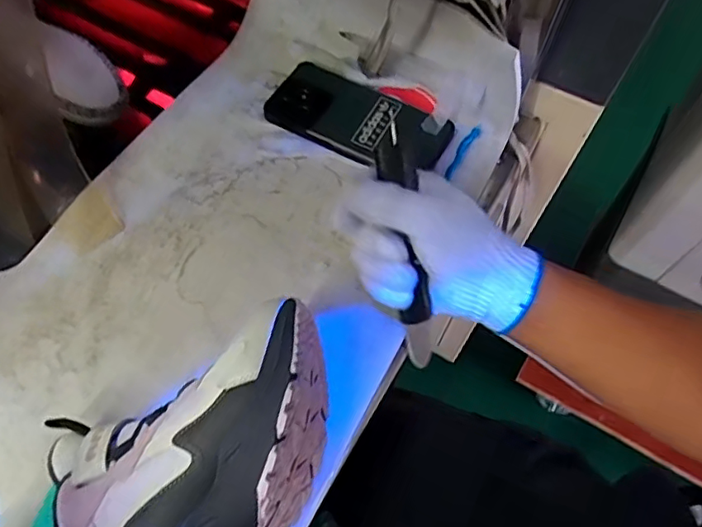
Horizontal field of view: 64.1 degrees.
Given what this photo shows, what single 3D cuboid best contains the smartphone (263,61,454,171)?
[{"bbox_3d":[0.006,-0.132,0.513,0.160,0.014,0.078,26,66,12],"label":"smartphone"}]

